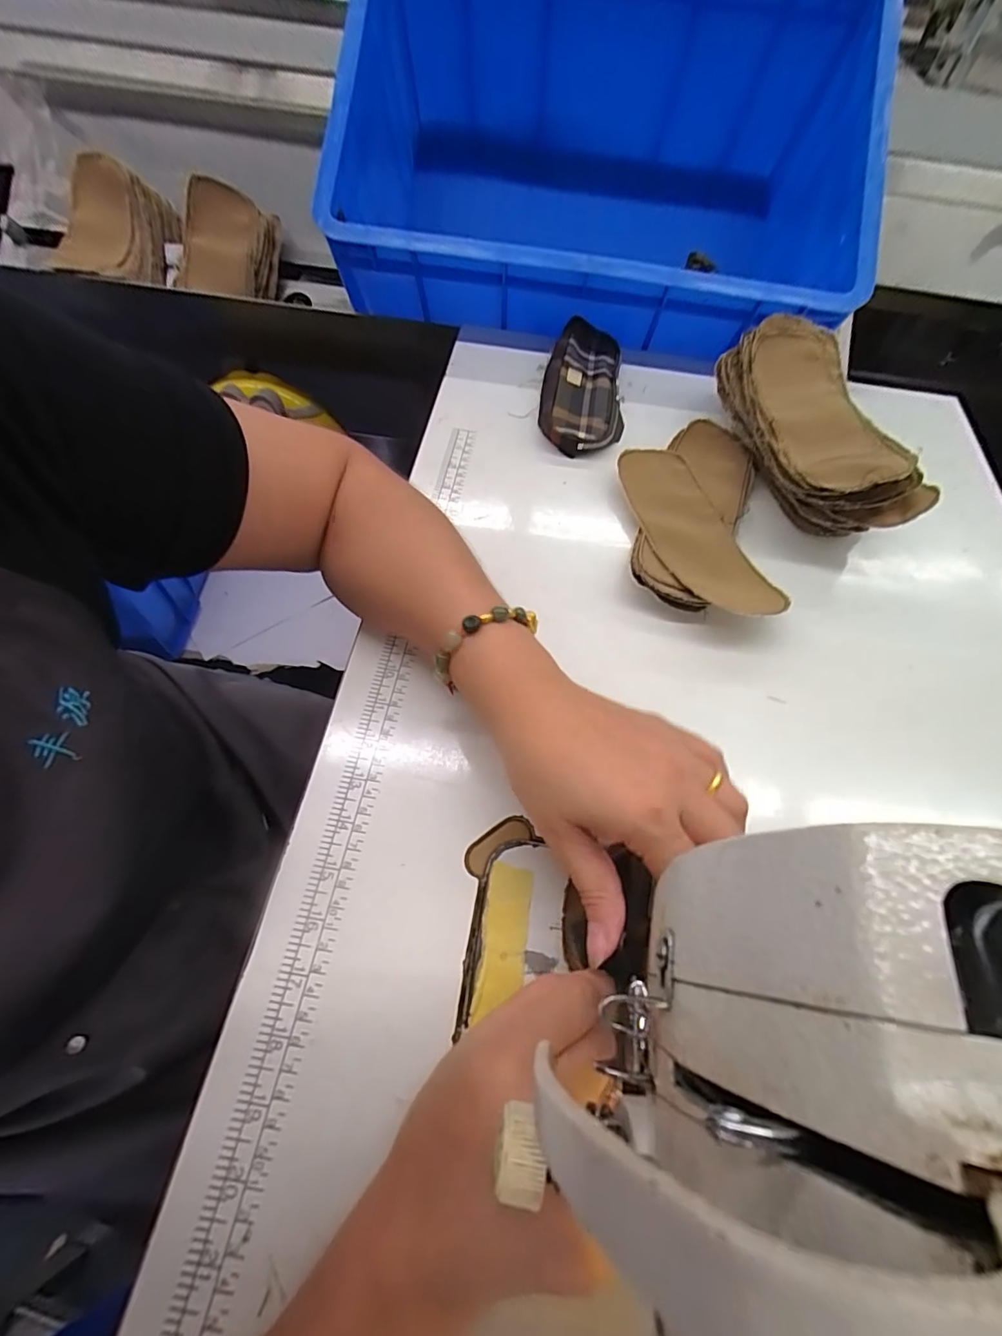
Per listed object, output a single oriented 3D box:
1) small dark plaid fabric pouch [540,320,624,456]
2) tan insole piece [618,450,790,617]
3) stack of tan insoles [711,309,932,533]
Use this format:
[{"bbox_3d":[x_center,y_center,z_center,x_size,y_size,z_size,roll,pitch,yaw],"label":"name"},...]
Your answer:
[{"bbox_3d":[0.081,-0.276,0.481,0.075,0.027,0.181,8,61,2],"label":"small dark plaid fabric pouch"},{"bbox_3d":[0.153,-0.110,0.396,0.066,0.022,0.184,-15,63,-11],"label":"tan insole piece"},{"bbox_3d":[0.261,-0.198,0.421,0.100,0.072,0.208,-8,62,-8],"label":"stack of tan insoles"}]

